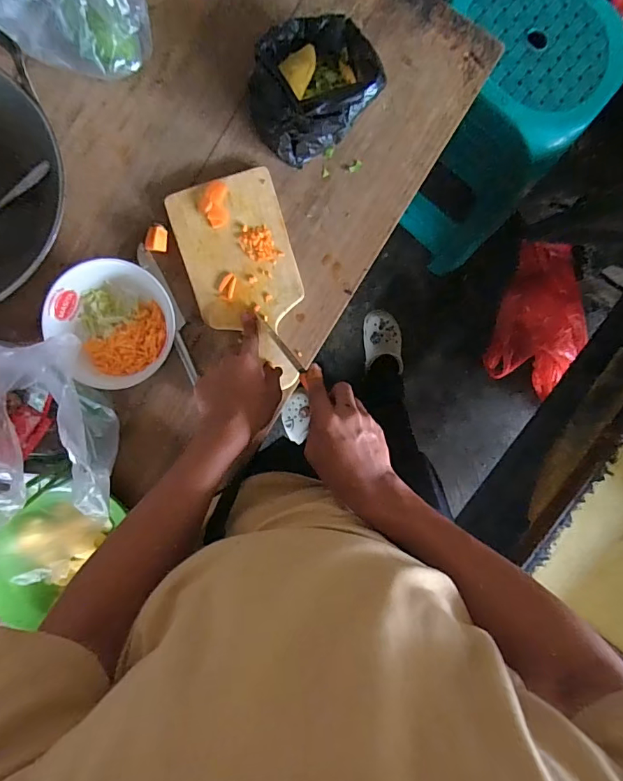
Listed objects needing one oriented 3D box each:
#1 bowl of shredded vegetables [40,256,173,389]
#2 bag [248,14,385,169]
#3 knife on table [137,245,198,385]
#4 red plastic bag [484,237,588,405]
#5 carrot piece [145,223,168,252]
[{"bbox_3d":[-0.249,-0.083,0.572,0.151,0.056,0.152,0,94,-1],"label":"bowl of shredded vegetables"},{"bbox_3d":[0.003,-0.357,0.539,0.152,0.105,0.119,-15,94,0],"label":"bag"},{"bbox_3d":[-0.187,-0.102,0.595,0.022,0.019,0.191,-23,94,1],"label":"knife on table"},{"bbox_3d":[0.682,-0.203,1.317,0.269,0.061,0.431,13,93,-2],"label":"red plastic bag"},{"bbox_3d":[-0.201,-0.198,0.581,0.028,0.015,0.033,8,94,-1],"label":"carrot piece"}]

